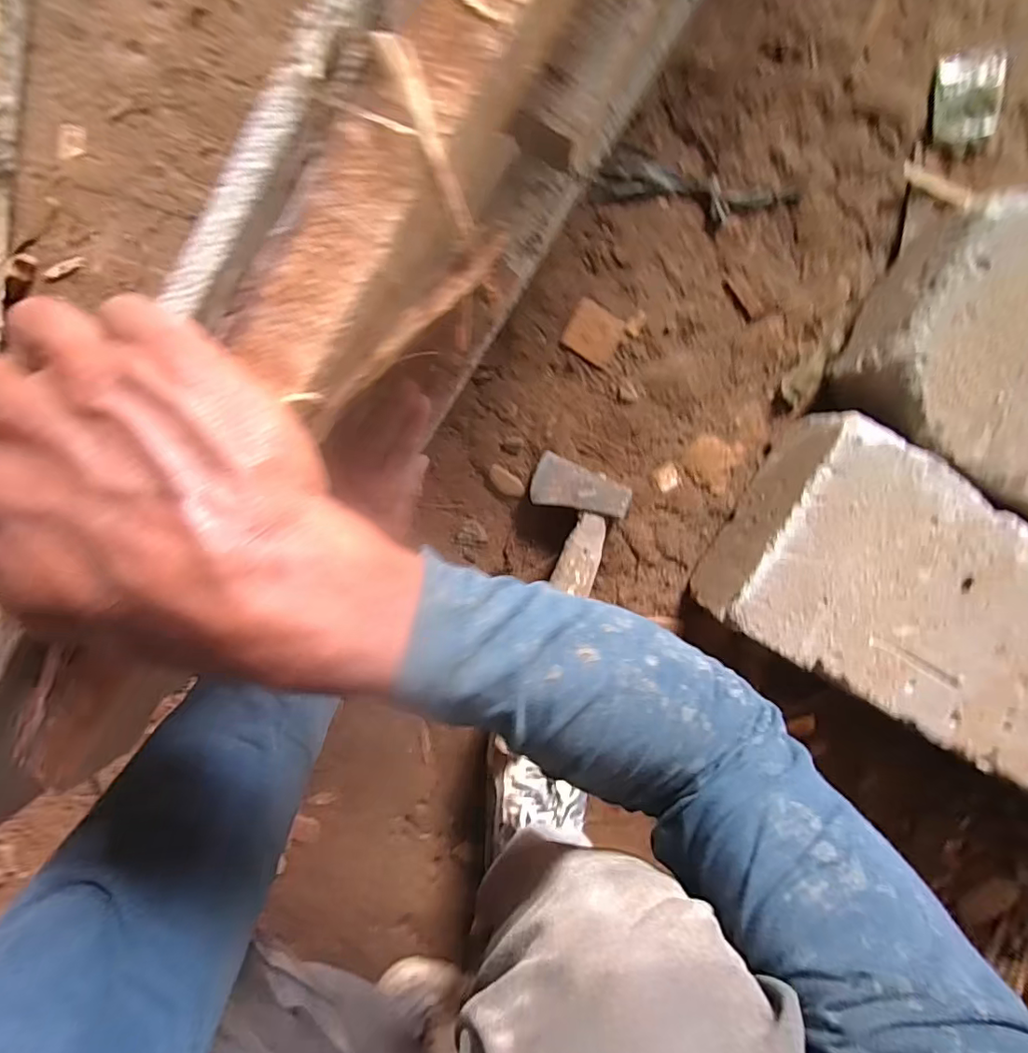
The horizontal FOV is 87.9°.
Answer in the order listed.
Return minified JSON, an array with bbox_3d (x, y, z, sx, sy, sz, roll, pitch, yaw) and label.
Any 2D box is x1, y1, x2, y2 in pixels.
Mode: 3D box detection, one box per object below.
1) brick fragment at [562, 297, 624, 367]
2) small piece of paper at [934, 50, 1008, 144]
[{"bbox_3d":[0.074,-0.180,0.497,0.049,0.008,0.046,28,95,-4],"label":"brick fragment"},{"bbox_3d":[0.401,-0.379,0.469,0.055,0.005,0.071,2,96,-1],"label":"small piece of paper"}]

